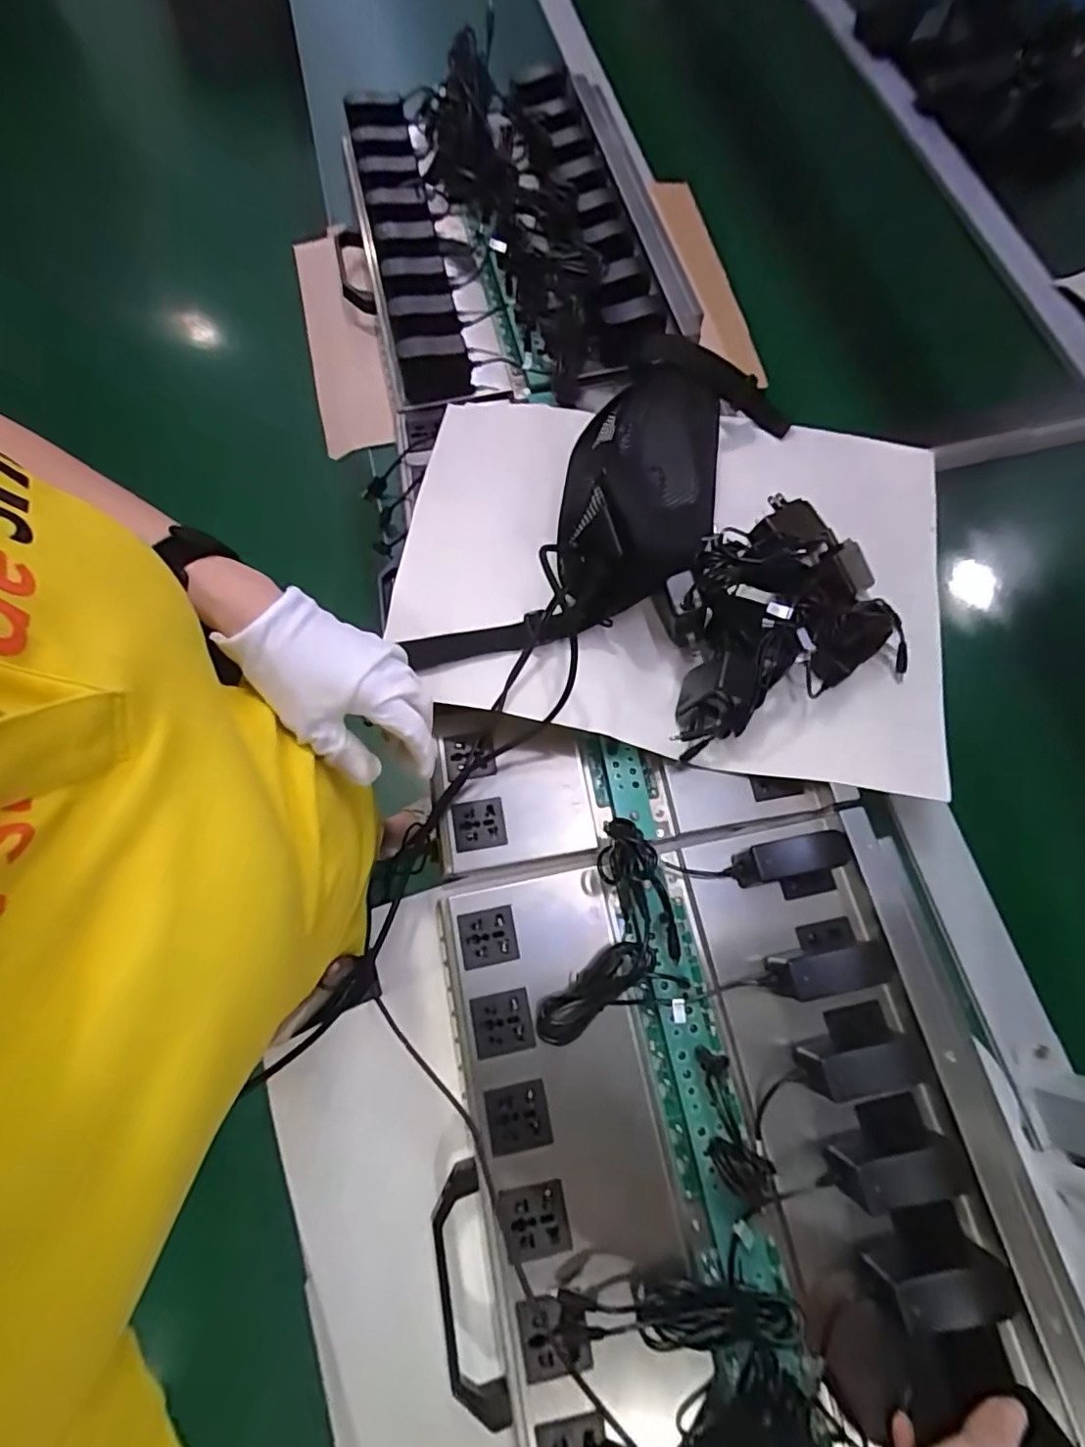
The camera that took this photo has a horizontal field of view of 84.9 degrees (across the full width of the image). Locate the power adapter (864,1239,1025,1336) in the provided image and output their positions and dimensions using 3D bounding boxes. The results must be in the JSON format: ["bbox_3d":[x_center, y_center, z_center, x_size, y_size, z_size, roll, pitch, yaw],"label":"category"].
[{"bbox_3d":[0.242,0.336,0.359,0.073,0.043,0.030,-5,70,-2],"label":"power adapter"}]

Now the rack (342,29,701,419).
[{"bbox_3d":[-0.051,-0.589,0.693,0.371,0.096,0.523,-13,71,-5],"label":"rack"}]

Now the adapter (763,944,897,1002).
[{"bbox_3d":[0.203,0.175,0.421,0.080,0.048,0.030,-13,70,10],"label":"adapter"}]

